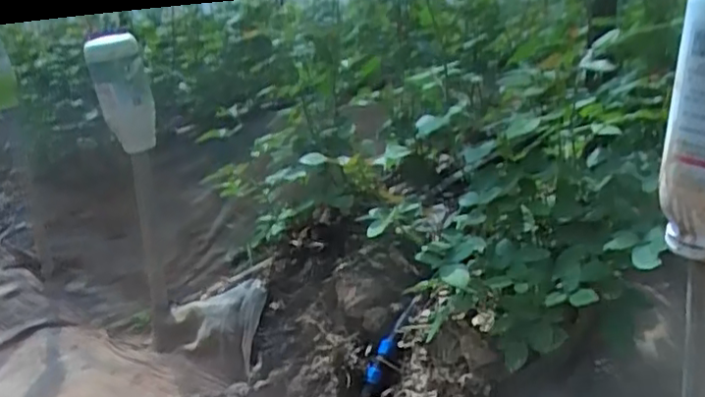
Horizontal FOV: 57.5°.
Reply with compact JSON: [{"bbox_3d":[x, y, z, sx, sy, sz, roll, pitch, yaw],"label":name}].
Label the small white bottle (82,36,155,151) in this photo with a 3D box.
[{"bbox_3d":[-0.330,-0.151,0.944,0.071,0.175,0.063,-2,38,5],"label":"small white bottle"}]

